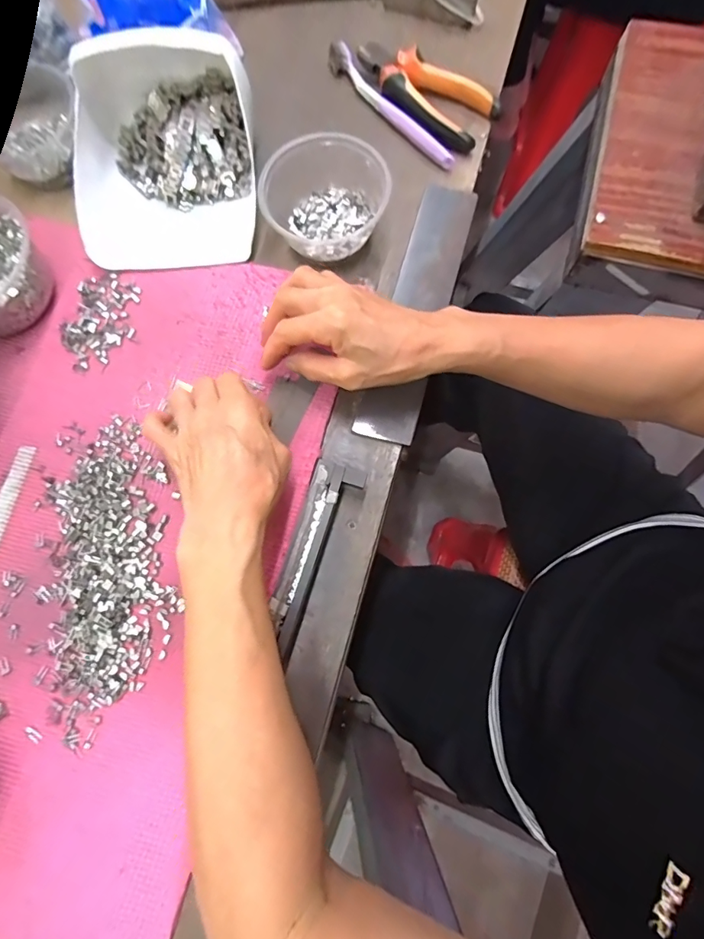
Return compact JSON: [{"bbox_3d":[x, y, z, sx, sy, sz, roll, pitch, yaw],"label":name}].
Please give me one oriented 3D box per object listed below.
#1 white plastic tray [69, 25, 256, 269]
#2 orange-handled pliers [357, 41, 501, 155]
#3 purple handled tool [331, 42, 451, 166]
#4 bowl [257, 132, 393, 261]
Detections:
[{"bbox_3d":[-0.167,-0.279,0.388,0.158,0.080,0.174,-2,77,3],"label":"white plastic tray"},{"bbox_3d":[0.063,-0.361,0.433,0.148,0.027,0.067,31,80,10],"label":"orange-handled pliers"},{"bbox_3d":[0.035,-0.357,0.439,0.018,0.019,0.185,-38,80,-8],"label":"purple handled tool"},{"bbox_3d":[-0.023,-0.236,0.391,0.106,0.052,0.096,-16,76,-1],"label":"bowl"}]

